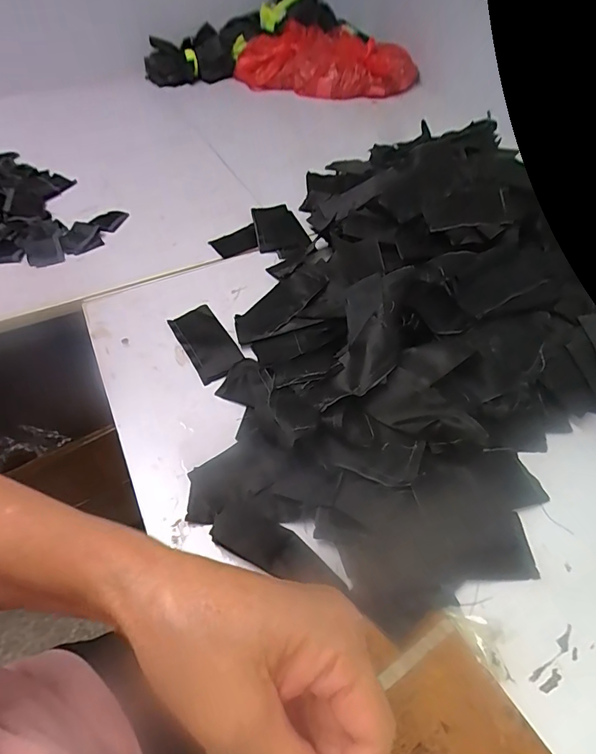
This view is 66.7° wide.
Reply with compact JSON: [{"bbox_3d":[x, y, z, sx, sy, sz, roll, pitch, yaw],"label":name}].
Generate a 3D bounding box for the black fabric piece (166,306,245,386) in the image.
[{"bbox_3d":[-0.106,-0.039,0.526,0.054,0.009,0.119,-24,53,-18],"label":"black fabric piece"}]

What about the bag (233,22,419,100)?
[{"bbox_3d":[0.053,-0.724,1.042,0.418,0.090,0.180,10,50,10],"label":"bag"}]

